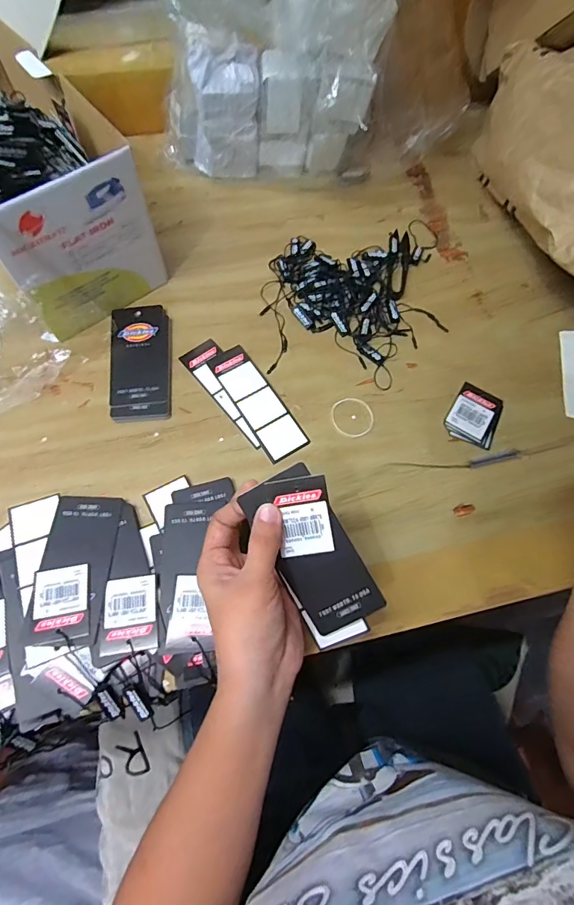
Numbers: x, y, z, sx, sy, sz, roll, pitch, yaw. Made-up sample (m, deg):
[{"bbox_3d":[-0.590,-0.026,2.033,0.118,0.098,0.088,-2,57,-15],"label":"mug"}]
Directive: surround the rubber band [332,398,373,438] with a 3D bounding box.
[{"bbox_3d":[0.059,-0.032,0.384,0.038,0.004,0.039,1,67,-2],"label":"rubber band"}]

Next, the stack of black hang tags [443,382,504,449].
[{"bbox_3d":[0.170,-0.033,0.388,0.044,0.006,0.056,28,68,9],"label":"stack of black hang tags"}]

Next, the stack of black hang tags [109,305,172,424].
[{"bbox_3d":[-0.135,-0.084,0.397,0.055,0.007,0.120,-5,67,-5],"label":"stack of black hang tags"}]

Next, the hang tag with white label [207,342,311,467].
[{"bbox_3d":[-0.028,-0.048,0.388,0.038,0.004,0.120,-30,71,-14],"label":"hang tag with white label"}]

